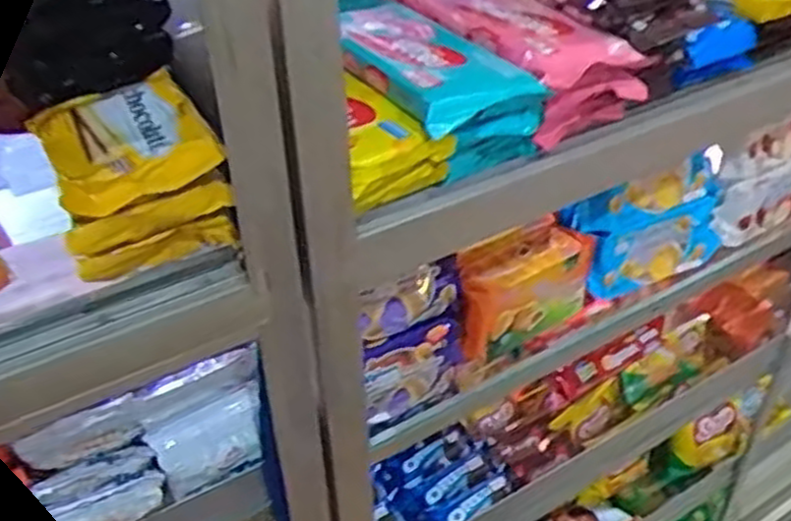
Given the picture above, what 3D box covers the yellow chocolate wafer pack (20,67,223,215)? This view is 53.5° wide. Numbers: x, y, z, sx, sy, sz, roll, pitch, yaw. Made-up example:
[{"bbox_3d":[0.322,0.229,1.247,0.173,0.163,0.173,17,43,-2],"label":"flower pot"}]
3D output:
[{"bbox_3d":[-0.176,-0.078,0.504,0.092,0.034,0.139,-20,41,-22],"label":"yellow chocolate wafer pack"}]

